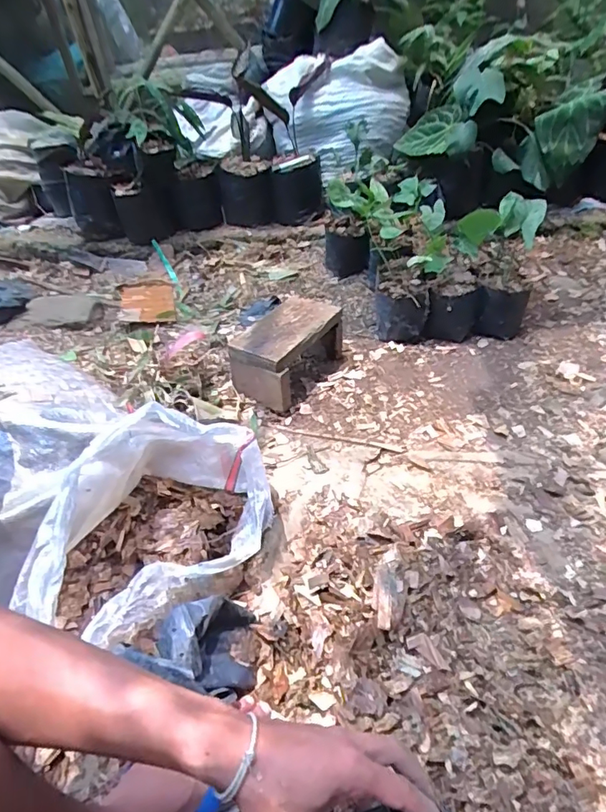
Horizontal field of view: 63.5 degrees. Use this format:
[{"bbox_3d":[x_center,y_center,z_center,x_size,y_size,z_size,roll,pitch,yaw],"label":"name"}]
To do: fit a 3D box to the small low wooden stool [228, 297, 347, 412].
[{"bbox_3d":[-0.027,-0.117,1.017,0.135,0.125,0.241,23,50,29],"label":"small low wooden stool"}]

